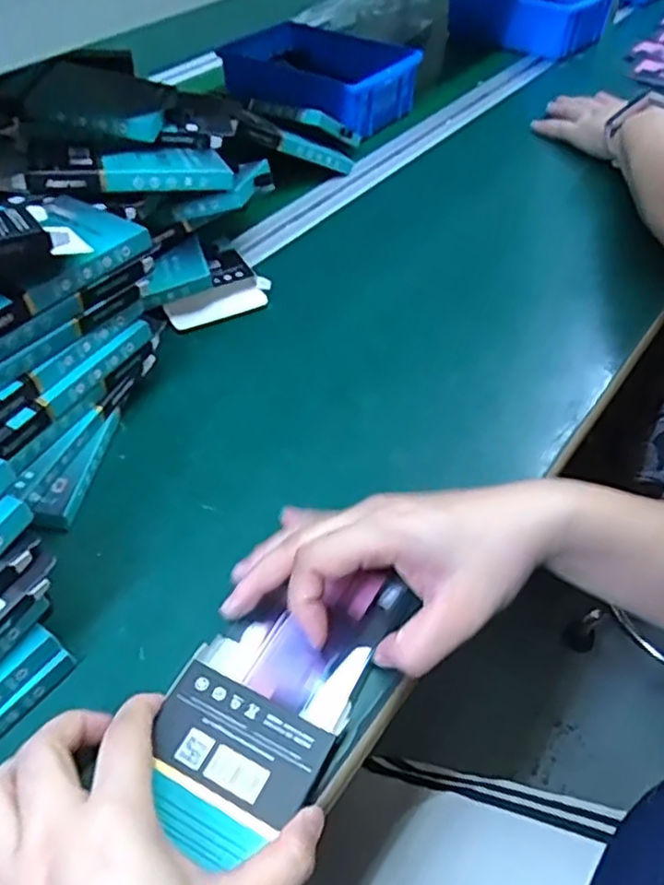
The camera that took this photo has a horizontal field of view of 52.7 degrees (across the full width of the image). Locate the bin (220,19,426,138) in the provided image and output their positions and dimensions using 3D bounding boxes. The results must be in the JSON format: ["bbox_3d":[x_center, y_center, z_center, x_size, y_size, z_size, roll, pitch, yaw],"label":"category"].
[{"bbox_3d":[-0.016,-0.407,0.755,0.207,0.069,0.136,27,53,25],"label":"bin"}]

